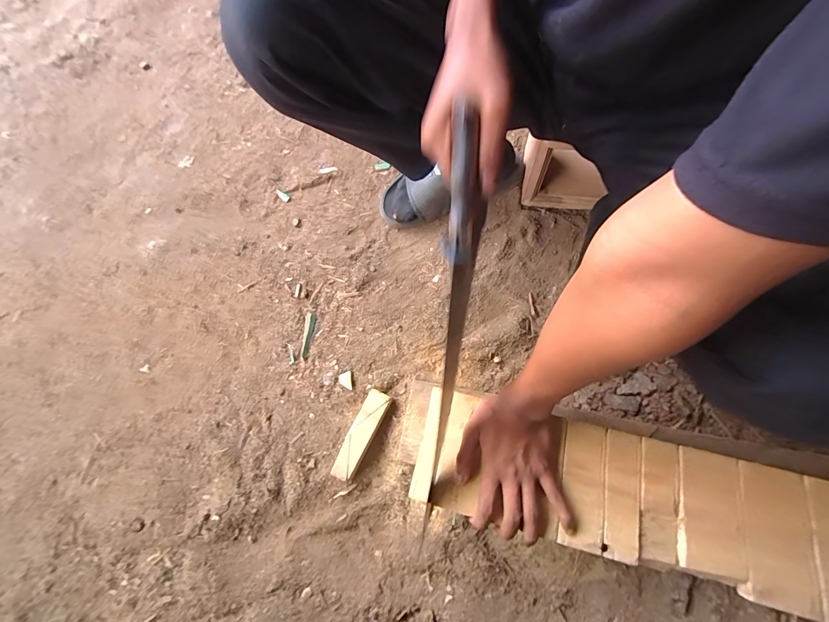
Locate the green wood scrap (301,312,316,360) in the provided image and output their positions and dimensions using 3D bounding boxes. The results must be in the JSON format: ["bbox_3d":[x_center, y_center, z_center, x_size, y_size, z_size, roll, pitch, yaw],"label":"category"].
[{"bbox_3d":[-0.174,0.040,0.578,0.017,0.004,0.076,3,69,4],"label":"green wood scrap"}]

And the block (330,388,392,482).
[{"bbox_3d":[-0.075,0.175,0.505,0.034,0.022,0.124,25,72,12],"label":"block"}]

